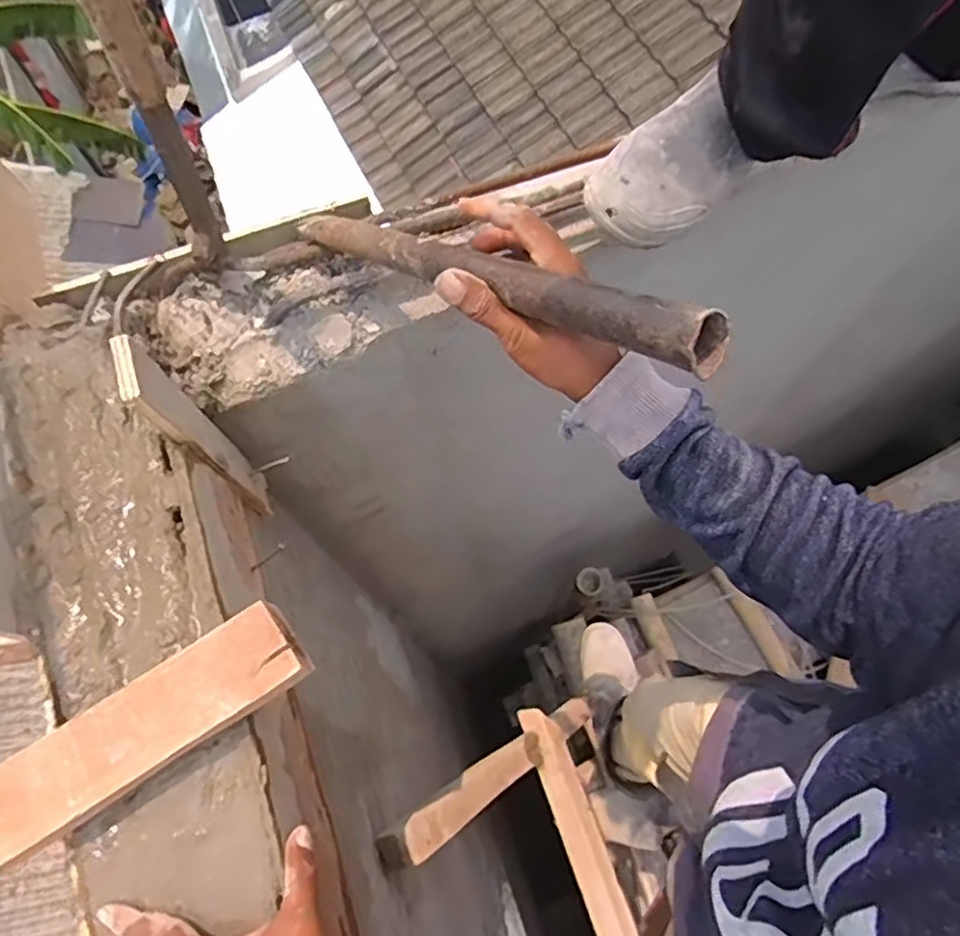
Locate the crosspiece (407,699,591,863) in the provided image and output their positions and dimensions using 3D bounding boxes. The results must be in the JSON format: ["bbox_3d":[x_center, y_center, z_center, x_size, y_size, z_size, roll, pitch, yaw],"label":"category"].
[{"bbox_3d":[0.058,0.423,0.977,0.025,0.586,0.049,-37,71,19],"label":"crosspiece"}]

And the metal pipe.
[{"bbox_3d":[-0.025,-0.143,0.469,0.027,0.034,0.443,-43,43,-14],"label":"metal pipe"}]

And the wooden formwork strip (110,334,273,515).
[{"bbox_3d":[-0.253,-0.018,0.626,0.013,0.308,0.063,-16,69,-5],"label":"wooden formwork strip"}]

